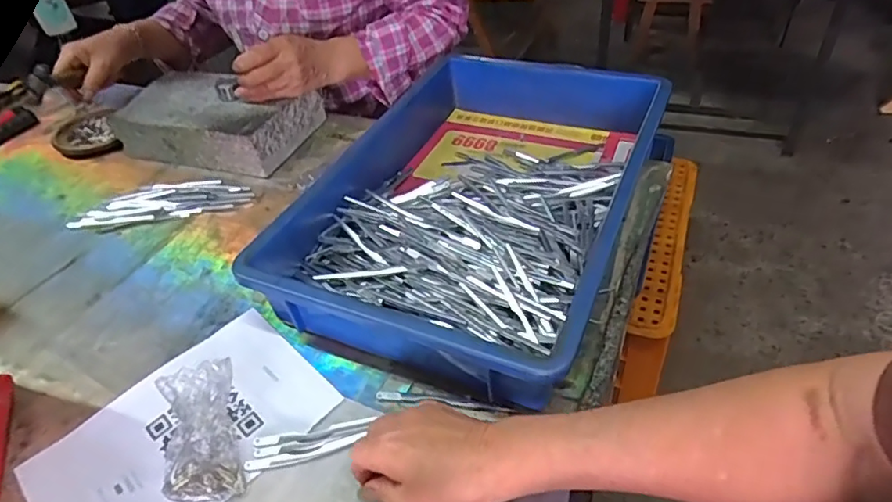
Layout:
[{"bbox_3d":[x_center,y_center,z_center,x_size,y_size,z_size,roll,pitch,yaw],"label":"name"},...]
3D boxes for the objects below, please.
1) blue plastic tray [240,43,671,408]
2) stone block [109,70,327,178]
[{"bbox_3d":[0.033,-0.063,0.579,0.299,0.086,0.434,15,45,20],"label":"blue plastic tray"},{"bbox_3d":[-0.306,-0.180,0.753,0.231,0.069,0.142,10,44,15],"label":"stone block"}]

